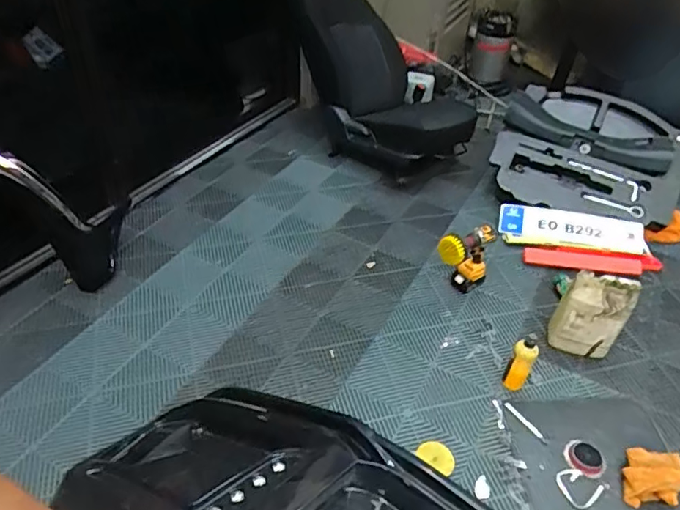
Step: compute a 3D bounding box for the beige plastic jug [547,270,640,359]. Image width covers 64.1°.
[{"bbox_3d":[0.774,0.197,1.691,0.204,0.293,0.085,13,42,10],"label":"beige plastic jug"}]

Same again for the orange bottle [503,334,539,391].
[{"bbox_3d":[0.528,0.314,1.578,0.066,0.209,0.055,23,45,21],"label":"orange bottle"}]

